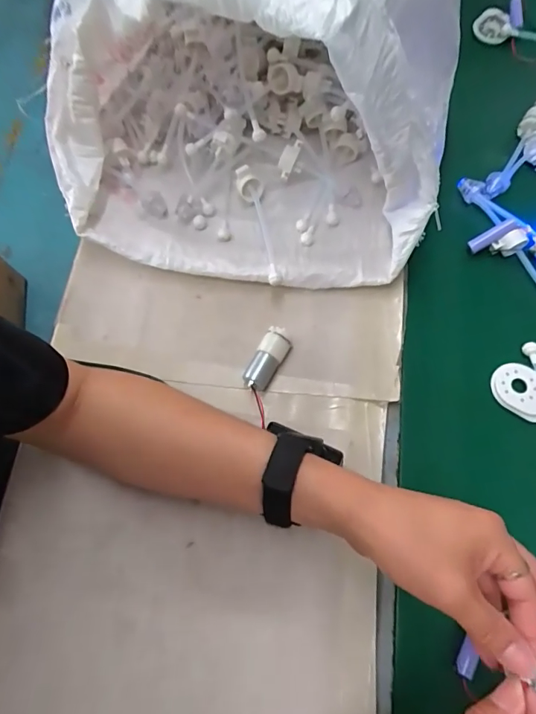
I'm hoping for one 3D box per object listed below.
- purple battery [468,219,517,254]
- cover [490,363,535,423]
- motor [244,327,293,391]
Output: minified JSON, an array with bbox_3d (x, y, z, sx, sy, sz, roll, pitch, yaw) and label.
[{"bbox_3d":[0.232,-0.125,0.460,0.047,0.010,0.013,-31,68,24],"label":"purple battery"},{"bbox_3d":[0.241,0.031,0.420,0.056,0.007,0.046,34,74,13],"label":"cover"},{"bbox_3d":[-0.001,0.004,0.425,0.026,0.027,0.059,30,73,12],"label":"motor"}]

